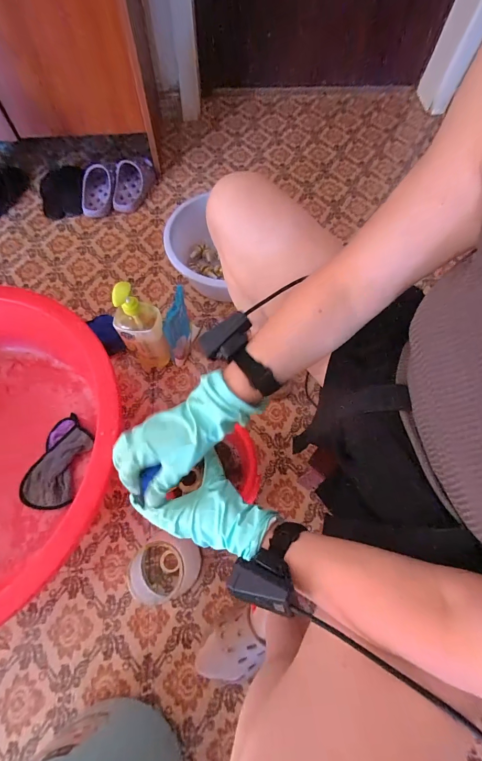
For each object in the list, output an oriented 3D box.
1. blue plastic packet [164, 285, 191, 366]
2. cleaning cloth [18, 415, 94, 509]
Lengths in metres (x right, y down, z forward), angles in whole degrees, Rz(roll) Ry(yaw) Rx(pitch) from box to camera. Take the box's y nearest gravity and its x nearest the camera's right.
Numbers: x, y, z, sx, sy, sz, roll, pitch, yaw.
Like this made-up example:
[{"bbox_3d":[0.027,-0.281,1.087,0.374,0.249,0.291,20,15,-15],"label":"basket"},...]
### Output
[{"bbox_3d":[-0.152,-0.128,0.805,0.029,0.163,0.129,10,68,3],"label":"blue plastic packet"},{"bbox_3d":[-0.412,0.180,0.725,0.127,0.033,0.210,12,68,7],"label":"cleaning cloth"}]

